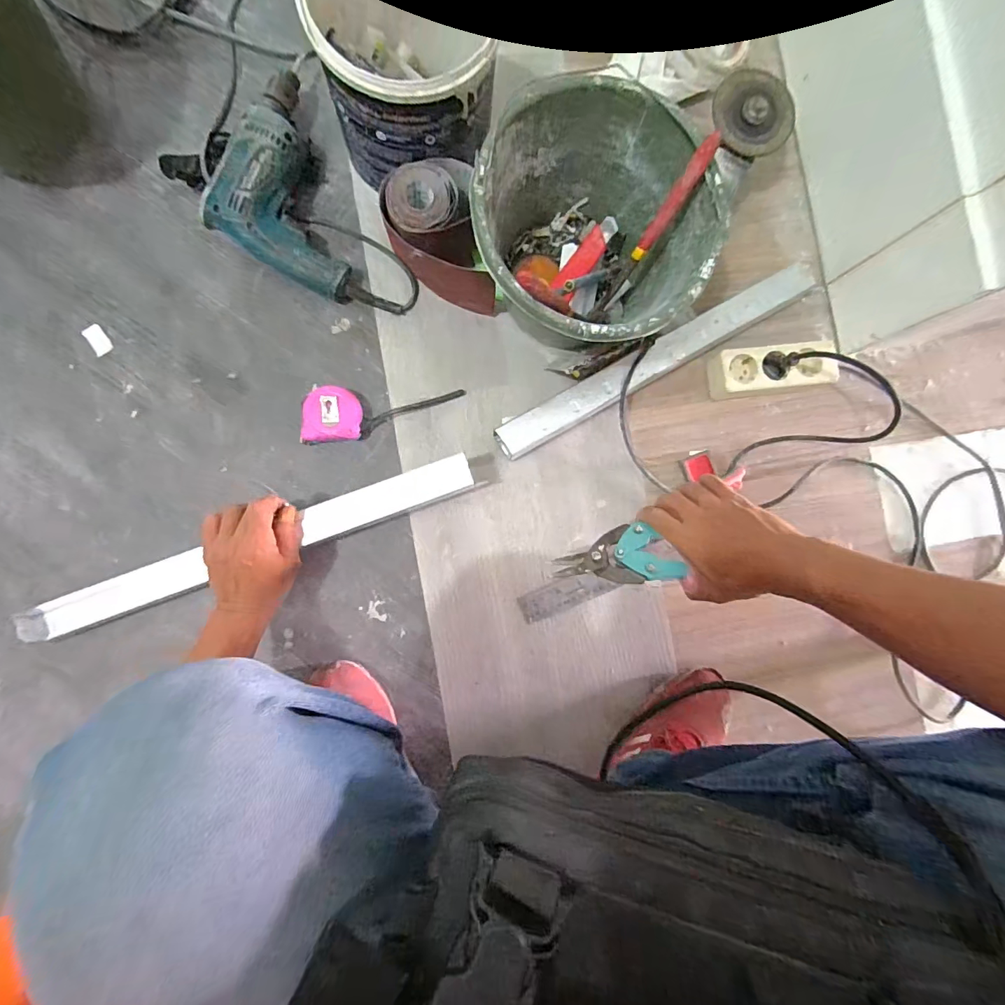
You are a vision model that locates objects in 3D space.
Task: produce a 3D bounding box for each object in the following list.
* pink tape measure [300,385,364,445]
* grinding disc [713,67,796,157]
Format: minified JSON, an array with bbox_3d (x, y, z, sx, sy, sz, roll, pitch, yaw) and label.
[{"bbox_3d":[-0.209,-0.106,0.563,0.071,0.034,0.063,-5,89,-6],"label":"pink tape measure"},{"bbox_3d":[0.302,-0.468,0.552,0.100,0.023,0.100,0,88,-6],"label":"grinding disc"}]

